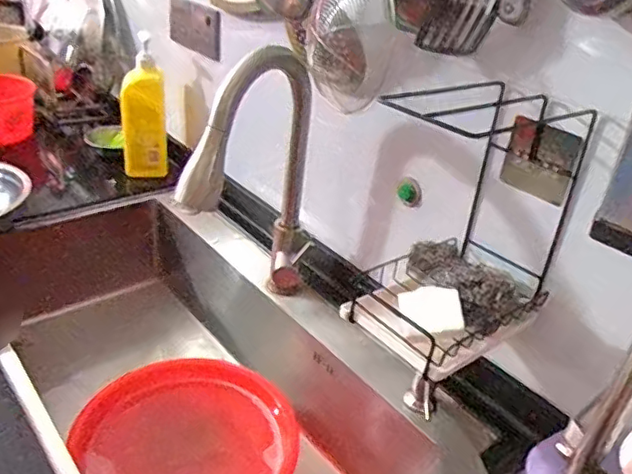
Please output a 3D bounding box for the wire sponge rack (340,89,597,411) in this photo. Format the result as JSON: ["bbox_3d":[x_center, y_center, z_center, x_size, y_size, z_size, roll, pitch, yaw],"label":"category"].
[{"bbox_3d":[0.162,-0.003,0.618,0.152,0.200,0.226,30,38,33],"label":"wire sponge rack"}]

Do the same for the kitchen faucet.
[{"bbox_3d":[-0.090,-0.050,0.771,0.061,0.379,0.227,28,37,32],"label":"kitchen faucet"}]

